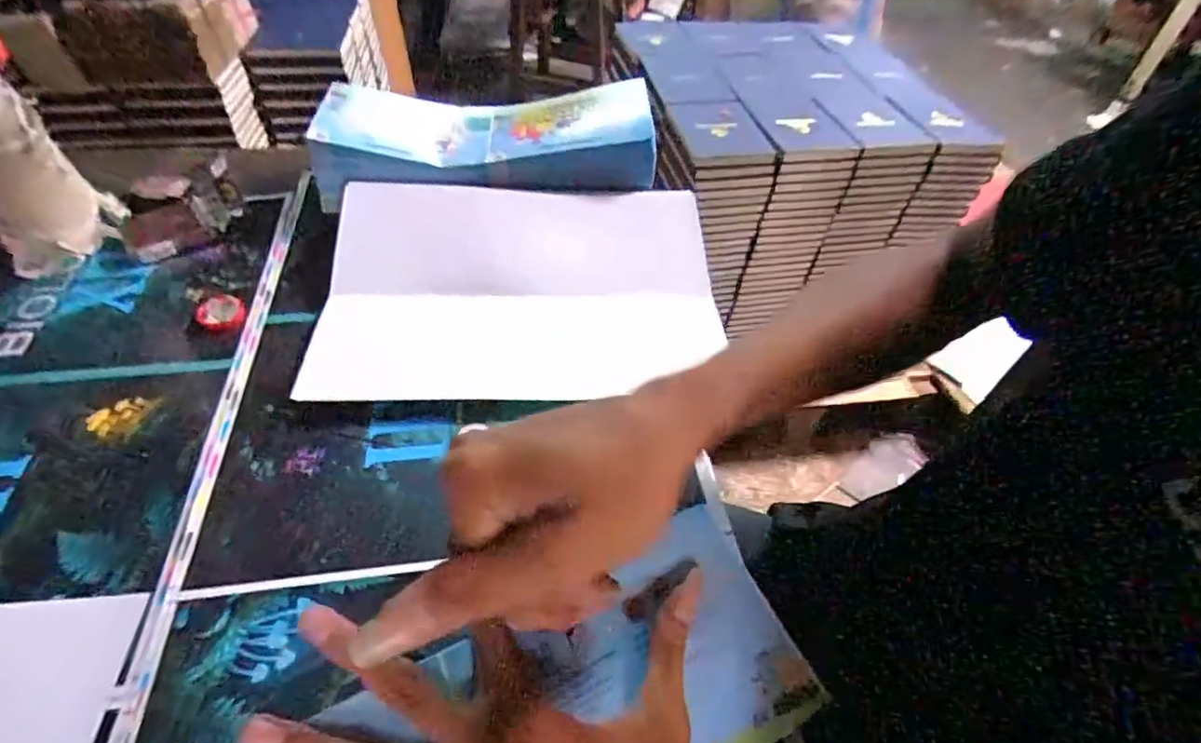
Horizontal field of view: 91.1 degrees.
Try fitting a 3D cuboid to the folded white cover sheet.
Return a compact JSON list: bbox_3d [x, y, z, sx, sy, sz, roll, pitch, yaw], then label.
[{"bbox_3d":[-0.069,-0.073,0.497,0.312,0.040,0.186,-2,72,-3],"label":"folded white cover sheet"}]

